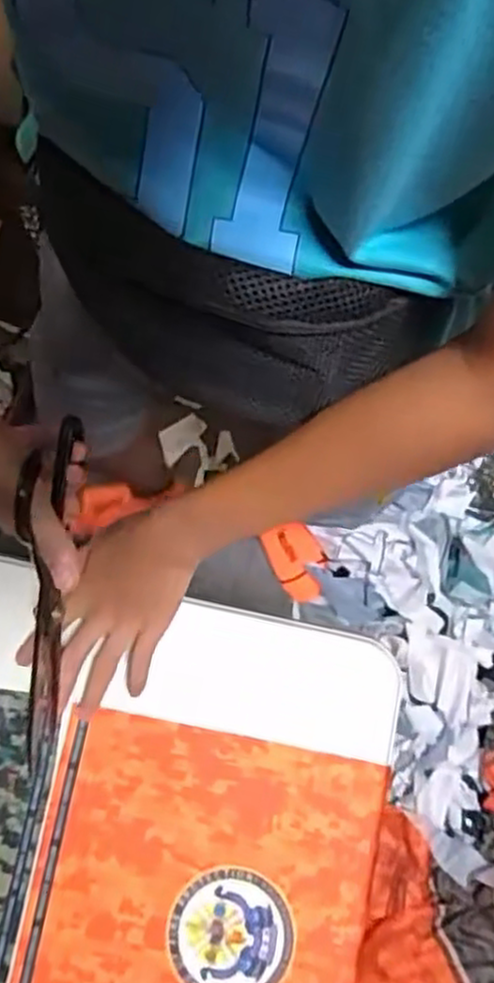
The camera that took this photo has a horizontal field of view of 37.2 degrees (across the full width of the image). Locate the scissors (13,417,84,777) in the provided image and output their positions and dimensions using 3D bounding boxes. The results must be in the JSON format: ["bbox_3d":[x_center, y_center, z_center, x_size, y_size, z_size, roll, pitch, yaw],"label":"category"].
[{"bbox_3d":[-0.134,0.080,0.502,0.011,0.101,0.246,8,114,1],"label":"scissors"}]

